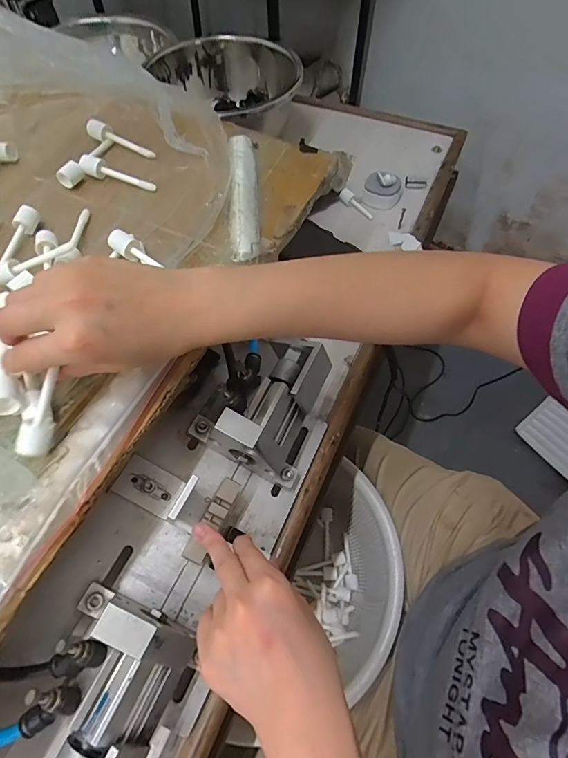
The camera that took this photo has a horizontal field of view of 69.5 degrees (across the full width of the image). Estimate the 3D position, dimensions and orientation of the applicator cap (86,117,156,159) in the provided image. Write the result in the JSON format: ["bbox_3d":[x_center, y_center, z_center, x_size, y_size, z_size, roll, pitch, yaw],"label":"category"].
[{"bbox_3d":[-0.178,-0.260,0.444,0.080,0.022,0.018,27,64,16],"label":"applicator cap"}]

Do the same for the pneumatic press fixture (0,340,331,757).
[{"bbox_3d":[-0.086,0.120,0.335,0.137,0.100,0.359,25,60,15],"label":"pneumatic press fixture"}]

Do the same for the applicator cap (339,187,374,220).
[{"bbox_3d":[0.114,-0.271,0.637,0.064,0.012,0.016,40,67,2],"label":"applicator cap"}]

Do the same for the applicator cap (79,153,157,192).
[{"bbox_3d":[-0.171,-0.211,0.423,0.081,0.022,0.017,16,61,10],"label":"applicator cap"}]

